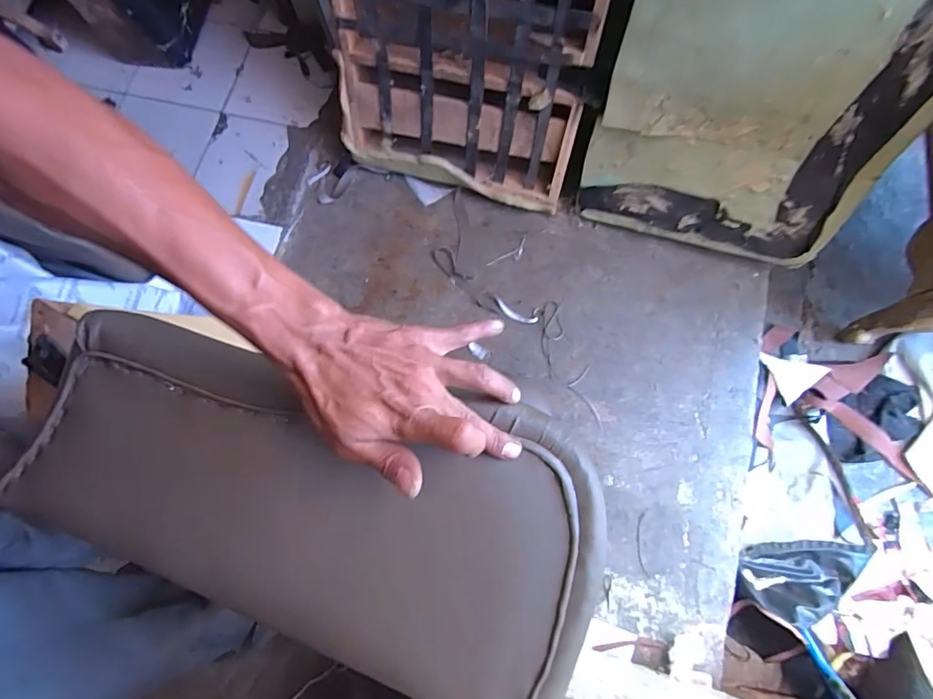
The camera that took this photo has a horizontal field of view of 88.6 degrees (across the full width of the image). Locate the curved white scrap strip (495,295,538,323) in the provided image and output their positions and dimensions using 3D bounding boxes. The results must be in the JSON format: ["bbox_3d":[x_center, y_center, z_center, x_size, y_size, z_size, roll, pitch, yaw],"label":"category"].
[{"bbox_3d":[0.116,-0.091,1.160,0.117,0.005,0.036,27,76,8],"label":"curved white scrap strip"}]

